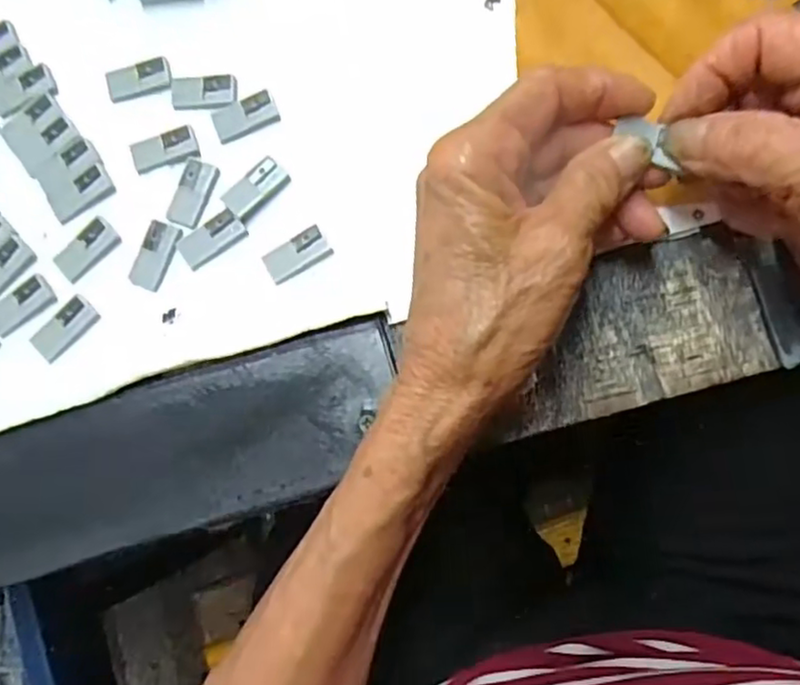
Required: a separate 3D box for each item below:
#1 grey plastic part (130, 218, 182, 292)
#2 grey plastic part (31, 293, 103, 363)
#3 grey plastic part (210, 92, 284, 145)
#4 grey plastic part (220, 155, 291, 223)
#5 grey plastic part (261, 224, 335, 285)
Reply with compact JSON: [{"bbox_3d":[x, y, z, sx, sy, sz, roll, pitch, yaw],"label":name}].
[{"bbox_3d":[-0.101,-0.036,0.274,0.014,0.004,0.028,25,86,5],"label":"grey plastic part"},{"bbox_3d":[-0.136,-0.006,0.273,0.016,0.004,0.027,43,88,6],"label":"grey plastic part"},{"bbox_3d":[-0.065,-0.095,0.281,0.027,0.004,0.015,-21,84,1],"label":"grey plastic part"},{"bbox_3d":[-0.059,-0.063,0.275,0.027,0.004,0.014,-44,84,-2],"label":"grey plastic part"},{"bbox_3d":[-0.042,-0.036,0.270,0.026,0.004,0.014,-32,83,0],"label":"grey plastic part"}]

